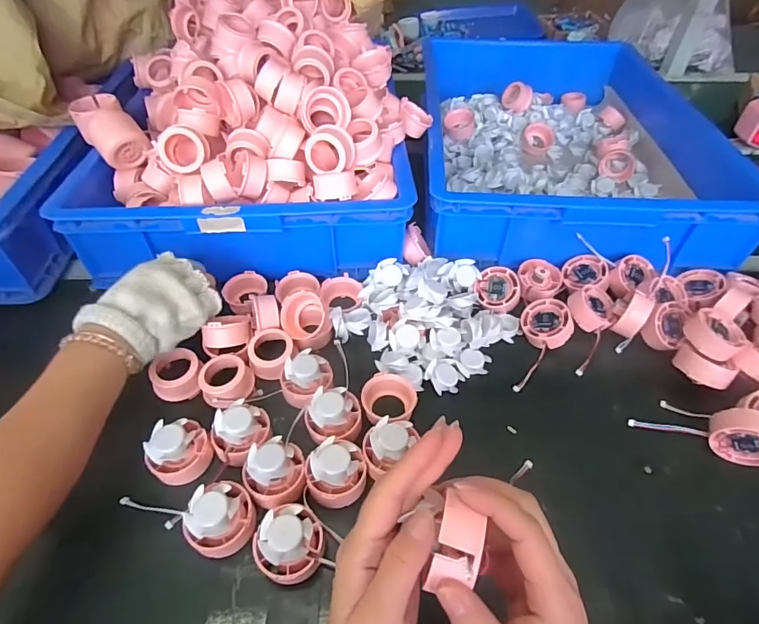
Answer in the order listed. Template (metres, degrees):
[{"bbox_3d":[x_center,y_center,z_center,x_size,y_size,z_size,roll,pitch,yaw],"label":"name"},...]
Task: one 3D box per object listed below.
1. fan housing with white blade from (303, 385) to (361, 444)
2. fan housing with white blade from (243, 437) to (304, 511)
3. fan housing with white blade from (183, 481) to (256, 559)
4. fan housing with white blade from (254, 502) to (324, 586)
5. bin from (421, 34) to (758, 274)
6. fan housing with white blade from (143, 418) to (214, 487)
[{"bbox_3d":[-0.044,0.101,0.438,0.054,0.032,0.048,4,48,2],"label":"fan housing with white blade"},{"bbox_3d":[-0.093,0.143,0.399,0.052,0.033,0.049,-16,50,-15],"label":"fan housing with white blade"},{"bbox_3d":[-0.130,0.171,0.372,0.050,0.040,0.048,1,48,-1],"label":"fan housing with white blade"},{"bbox_3d":[-0.072,0.187,0.361,0.052,0.043,0.050,-15,50,-15],"label":"fan housing with white blade"},{"bbox_3d":[0.277,-0.295,0.742,0.403,0.109,0.578,3,48,1],"label":"bin"},{"bbox_3d":[-0.185,0.128,0.415,0.054,0.035,0.050,-13,49,-13],"label":"fan housing with white blade"}]

